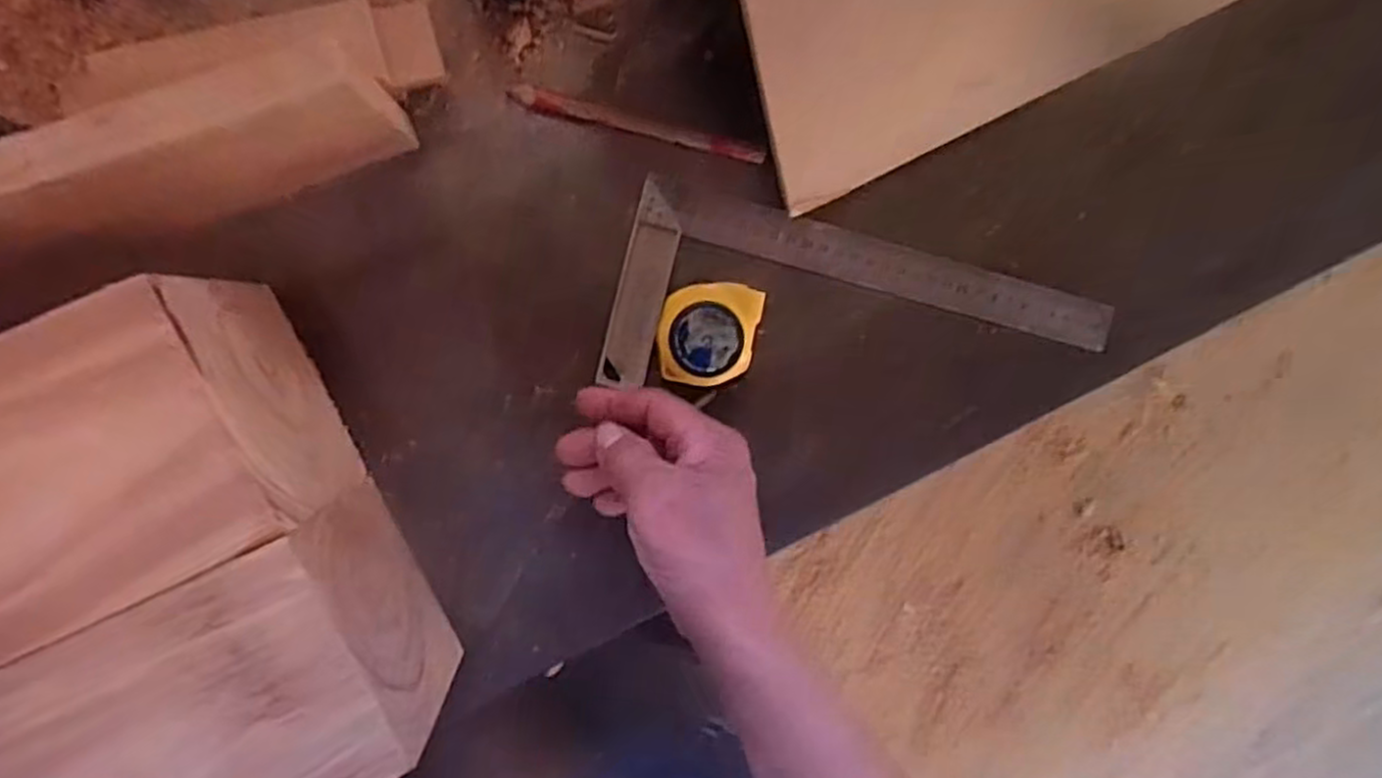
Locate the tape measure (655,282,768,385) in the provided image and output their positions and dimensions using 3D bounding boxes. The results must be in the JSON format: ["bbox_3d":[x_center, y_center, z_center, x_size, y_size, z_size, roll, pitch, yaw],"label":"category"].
[{"bbox_3d":[0.009,-0.029,0.434,0.056,0.036,0.062,7,97,-7],"label":"tape measure"}]

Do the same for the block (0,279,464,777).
[{"bbox_3d":[-0.400,0.148,0.341,0.507,0.109,0.229,-21,99,-7],"label":"block"}]

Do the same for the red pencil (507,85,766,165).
[{"bbox_3d":[-0.028,-0.148,0.429,0.142,0.007,0.012,13,96,-7],"label":"red pencil"}]

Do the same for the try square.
[{"bbox_3d":[0.103,-0.031,0.456,0.294,0.012,0.115,13,96,-8],"label":"try square"}]

